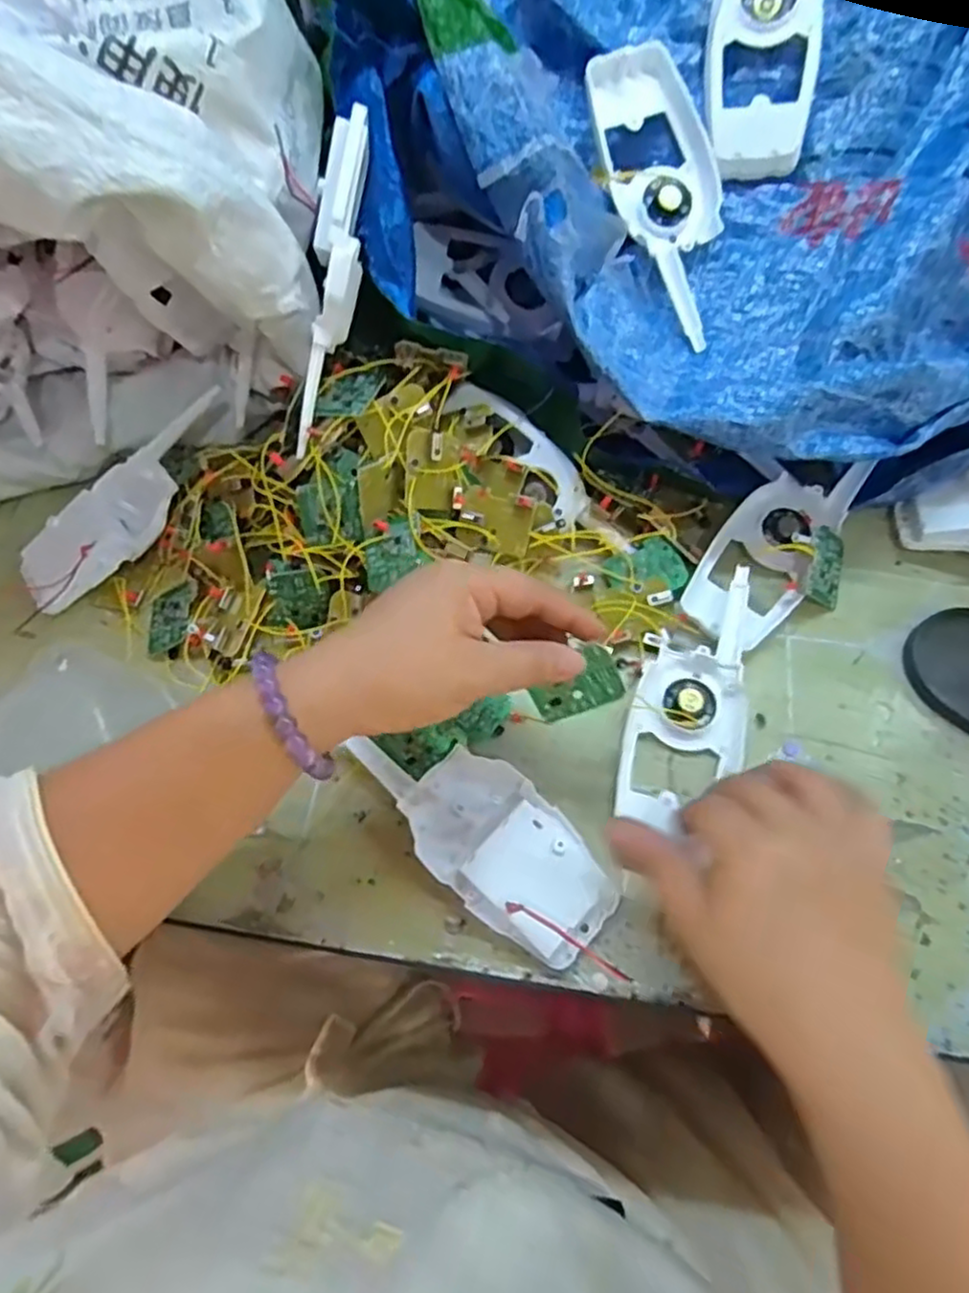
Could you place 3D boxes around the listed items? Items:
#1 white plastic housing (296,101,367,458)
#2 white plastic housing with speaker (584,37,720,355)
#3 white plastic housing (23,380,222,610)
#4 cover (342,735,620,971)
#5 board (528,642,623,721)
[{"bbox_3d":[-0.077,-0.180,0.358,0.025,0.023,0.159,19,112,11],"label":"white plastic housing"},{"bbox_3d":[0.102,-0.253,0.398,0.058,0.017,0.165,-14,90,-4],"label":"white plastic housing with speaker"},{"bbox_3d":[-0.219,-0.090,0.427,0.057,0.023,0.159,39,86,18],"label":"white plastic housing"},{"bbox_3d":[0.000,0.093,0.351,0.139,0.023,0.063,38,72,17],"label":"cover"},{"bbox_3d":[0.042,0.019,0.325,0.041,0.004,0.028,-26,109,14],"label":"board"}]

